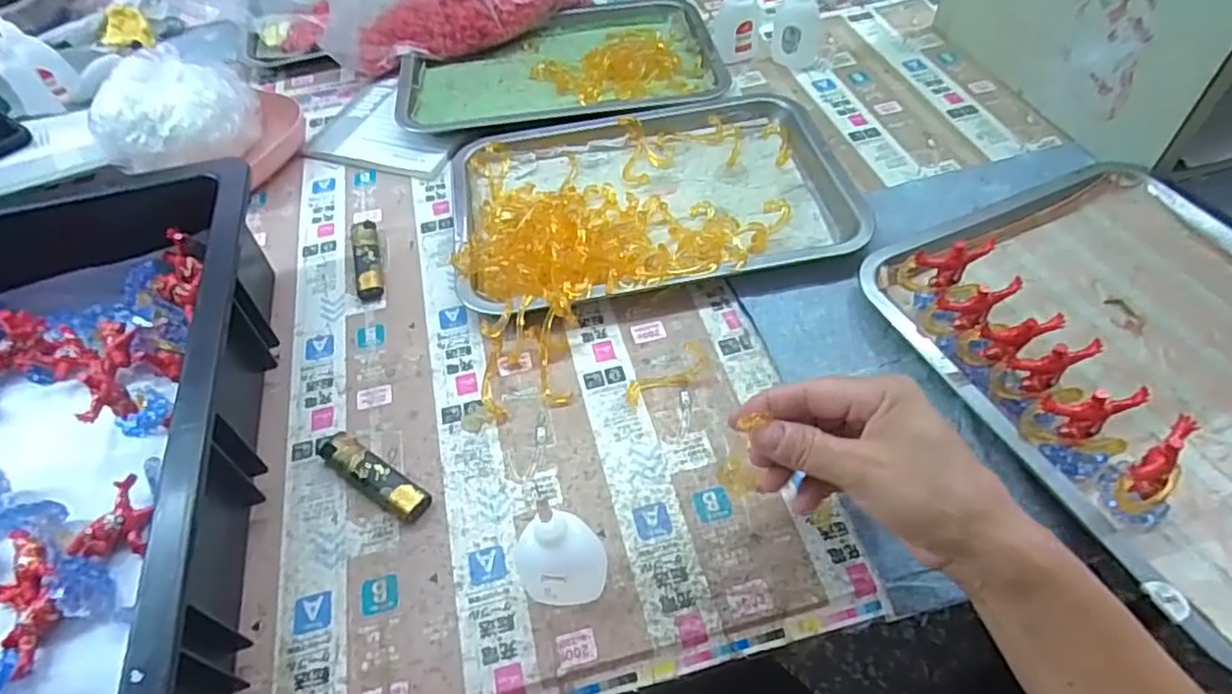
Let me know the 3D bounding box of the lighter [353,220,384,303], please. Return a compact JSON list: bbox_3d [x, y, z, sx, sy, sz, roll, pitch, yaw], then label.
[{"bbox_3d":[-0.195,-0.070,0.523,0.018,0.014,0.087,-16,53,-8],"label":"lighter"}]

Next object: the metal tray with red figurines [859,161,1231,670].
[{"bbox_3d":[0.344,0.004,0.405,0.267,0.041,0.315,-20,54,-11],"label":"metal tray with red figurines"}]

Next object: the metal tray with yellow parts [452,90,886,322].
[{"bbox_3d":[0.026,-0.127,0.533,0.311,0.039,0.224,-12,53,-5],"label":"metal tray with yellow parts"}]

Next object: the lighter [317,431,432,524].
[{"bbox_3d":[-0.149,0.077,0.405,0.084,0.015,0.022,28,59,23],"label":"lighter"}]

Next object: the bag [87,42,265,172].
[{"bbox_3d":[-0.376,-0.196,0.582,0.097,0.094,0.111,-1,52,3],"label":"bag"}]

